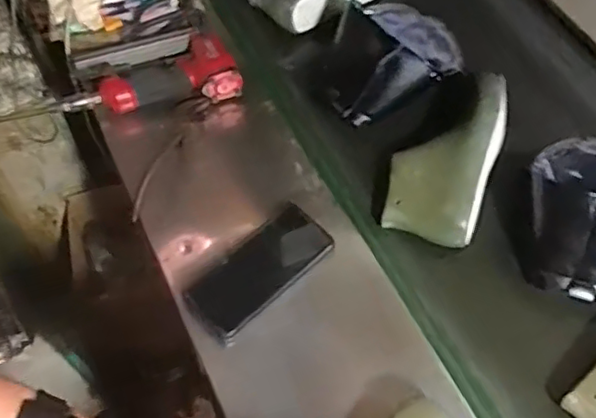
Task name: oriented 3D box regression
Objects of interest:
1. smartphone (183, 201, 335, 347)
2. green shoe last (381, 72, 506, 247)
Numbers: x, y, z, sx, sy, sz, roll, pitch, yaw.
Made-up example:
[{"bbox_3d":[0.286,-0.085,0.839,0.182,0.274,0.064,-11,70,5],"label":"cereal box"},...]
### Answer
[{"bbox_3d":[-0.042,0.068,0.709,0.079,0.011,0.173,41,69,18],"label":"smartphone"},{"bbox_3d":[0.190,-0.074,0.808,0.117,0.109,0.234,18,60,11],"label":"green shoe last"}]

